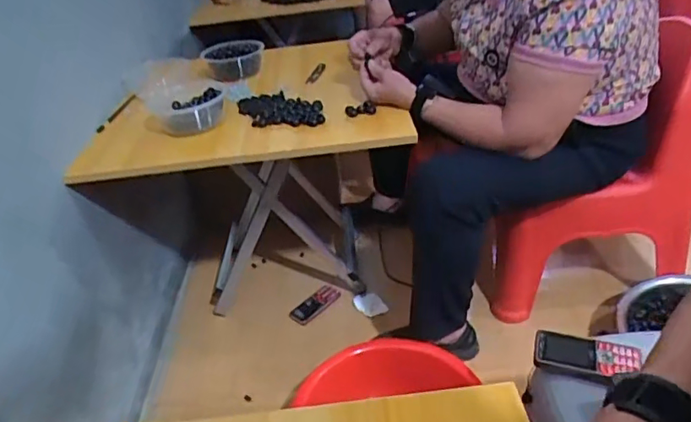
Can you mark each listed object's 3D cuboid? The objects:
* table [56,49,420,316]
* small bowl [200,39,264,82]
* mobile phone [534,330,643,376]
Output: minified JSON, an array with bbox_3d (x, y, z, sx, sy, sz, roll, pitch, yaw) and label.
[{"bbox_3d":[-0.171,-0.027,1.216,0.554,0.523,0.509,-7,33,0],"label":"table"},{"bbox_3d":[-0.254,-0.344,1.205,0.137,0.066,0.128,-5,33,3],"label":"small bowl"},{"bbox_3d":[0.312,0.186,0.683,0.124,0.012,0.054,6,35,19],"label":"mobile phone"}]

